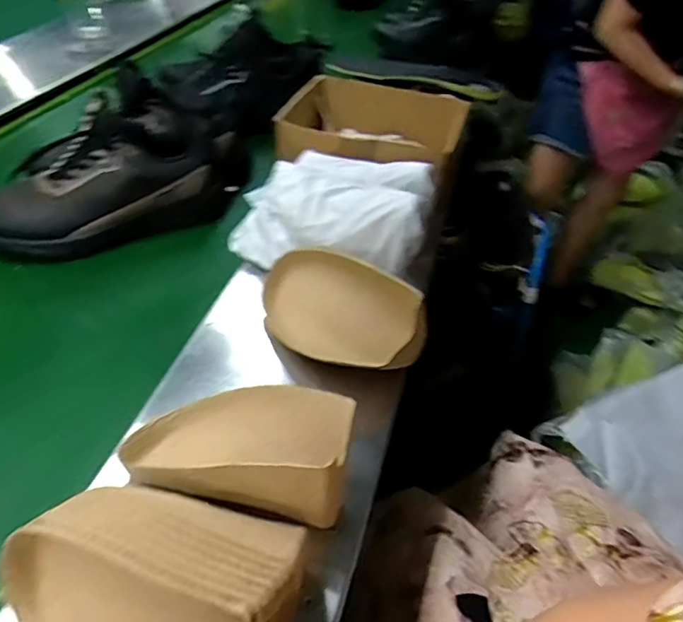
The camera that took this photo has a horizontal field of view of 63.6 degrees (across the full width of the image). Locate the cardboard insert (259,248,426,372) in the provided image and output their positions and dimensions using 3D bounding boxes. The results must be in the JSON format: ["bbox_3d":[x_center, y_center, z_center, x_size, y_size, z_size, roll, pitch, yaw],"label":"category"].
[{"bbox_3d":[-0.010,-0.004,0.578,0.188,0.082,0.086,27,46,20],"label":"cardboard insert"}]

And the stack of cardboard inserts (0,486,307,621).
[{"bbox_3d":[-0.121,0.177,0.357,0.181,0.080,0.140,12,43,6],"label":"stack of cardboard inserts"}]

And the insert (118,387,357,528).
[{"bbox_3d":[-0.090,0.108,0.469,0.190,0.084,0.115,9,42,2],"label":"insert"}]

